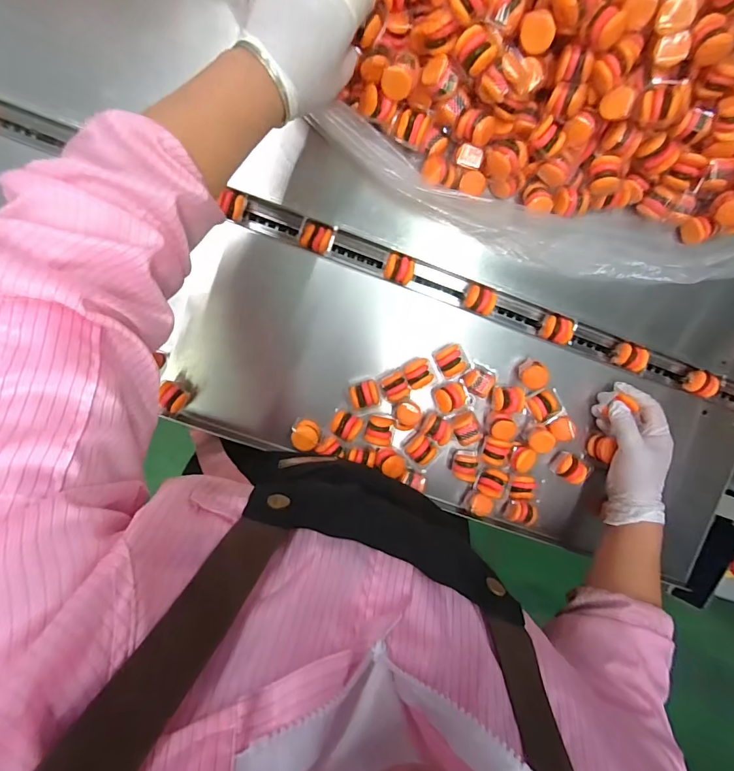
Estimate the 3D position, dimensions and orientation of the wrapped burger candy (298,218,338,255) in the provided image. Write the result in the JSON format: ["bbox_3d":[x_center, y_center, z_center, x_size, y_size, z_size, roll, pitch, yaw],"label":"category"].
[{"bbox_3d":[-0.057,-0.170,0.503,0.039,0.039,0.033,18,95,-5],"label":"wrapped burger candy"}]

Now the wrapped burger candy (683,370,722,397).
[{"bbox_3d":[0.422,-0.002,0.544,0.025,0.028,0.029,22,94,-5],"label":"wrapped burger candy"}]

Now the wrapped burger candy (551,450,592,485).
[{"bbox_3d":[0.248,0.101,0.523,0.032,0.022,0.030,34,93,-6],"label":"wrapped burger candy"}]

